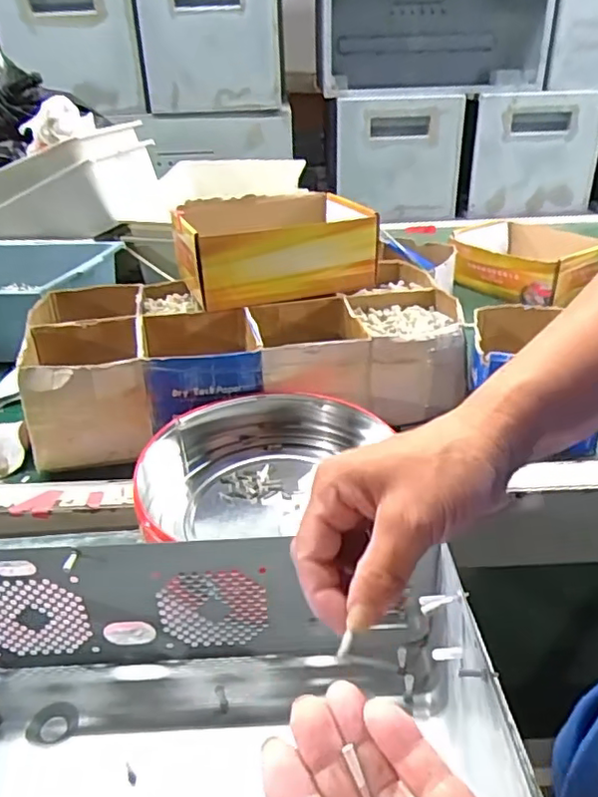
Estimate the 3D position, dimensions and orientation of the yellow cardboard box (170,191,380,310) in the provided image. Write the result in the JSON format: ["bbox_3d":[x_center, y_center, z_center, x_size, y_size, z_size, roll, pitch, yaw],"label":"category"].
[{"bbox_3d":[-0.034,-0.199,0.802,0.238,0.092,0.186,-13,30,-19],"label":"yellow cardboard box"}]

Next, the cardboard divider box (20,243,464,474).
[{"bbox_3d":[-0.063,-0.063,0.769,0.497,0.113,0.271,-7,29,-9],"label":"cardboard divider box"}]

